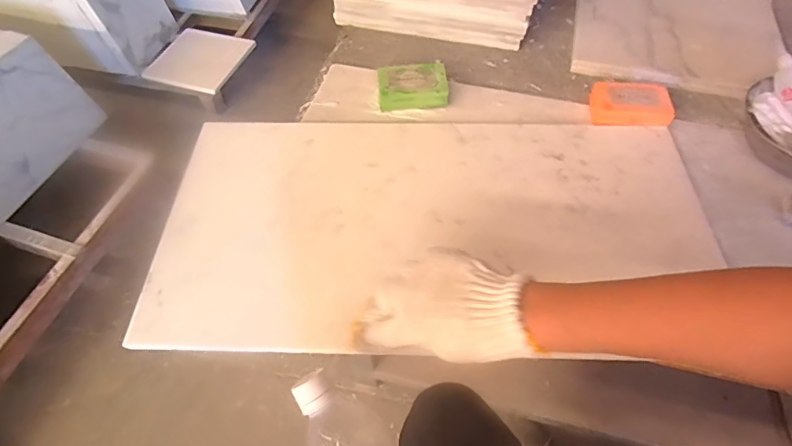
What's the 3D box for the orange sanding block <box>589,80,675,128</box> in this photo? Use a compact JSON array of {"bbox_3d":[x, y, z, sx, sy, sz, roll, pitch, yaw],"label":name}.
[{"bbox_3d":[0.310,-0.153,0.595,0.099,0.033,0.064,10,57,9],"label":"orange sanding block"}]

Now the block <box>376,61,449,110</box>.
[{"bbox_3d":[0.024,-0.185,0.620,0.092,0.030,0.065,-2,56,1],"label":"block"}]

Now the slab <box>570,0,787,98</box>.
[{"bbox_3d":[0.450,-0.343,0.734,0.295,0.024,0.360,13,58,10],"label":"slab"}]

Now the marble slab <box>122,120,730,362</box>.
[{"bbox_3d":[0.037,-0.024,0.523,0.602,0.027,0.296,-8,56,-3],"label":"marble slab"}]

